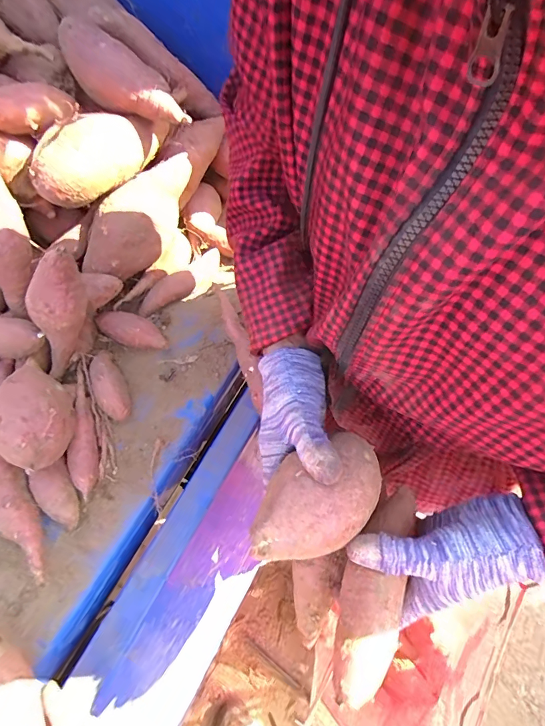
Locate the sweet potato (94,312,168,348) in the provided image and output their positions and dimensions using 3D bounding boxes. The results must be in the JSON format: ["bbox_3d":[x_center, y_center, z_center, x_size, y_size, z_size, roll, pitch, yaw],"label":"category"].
[{"bbox_3d":[-0.184,-0.041,0.520,0.094,0.031,0.041,22,67,11],"label":"sweet potato"}]

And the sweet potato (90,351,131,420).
[{"bbox_3d":[-0.201,0.026,0.485,0.034,0.037,0.092,-27,67,-11],"label":"sweet potato"}]

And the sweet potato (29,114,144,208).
[{"bbox_3d":[-0.207,-0.230,0.442,0.124,0.064,0.053,-40,71,-16],"label":"sweet potato"}]

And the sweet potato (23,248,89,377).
[{"bbox_3d":[-0.236,-0.051,0.437,0.038,0.154,0.045,27,34,13],"label":"sweet potato"}]

